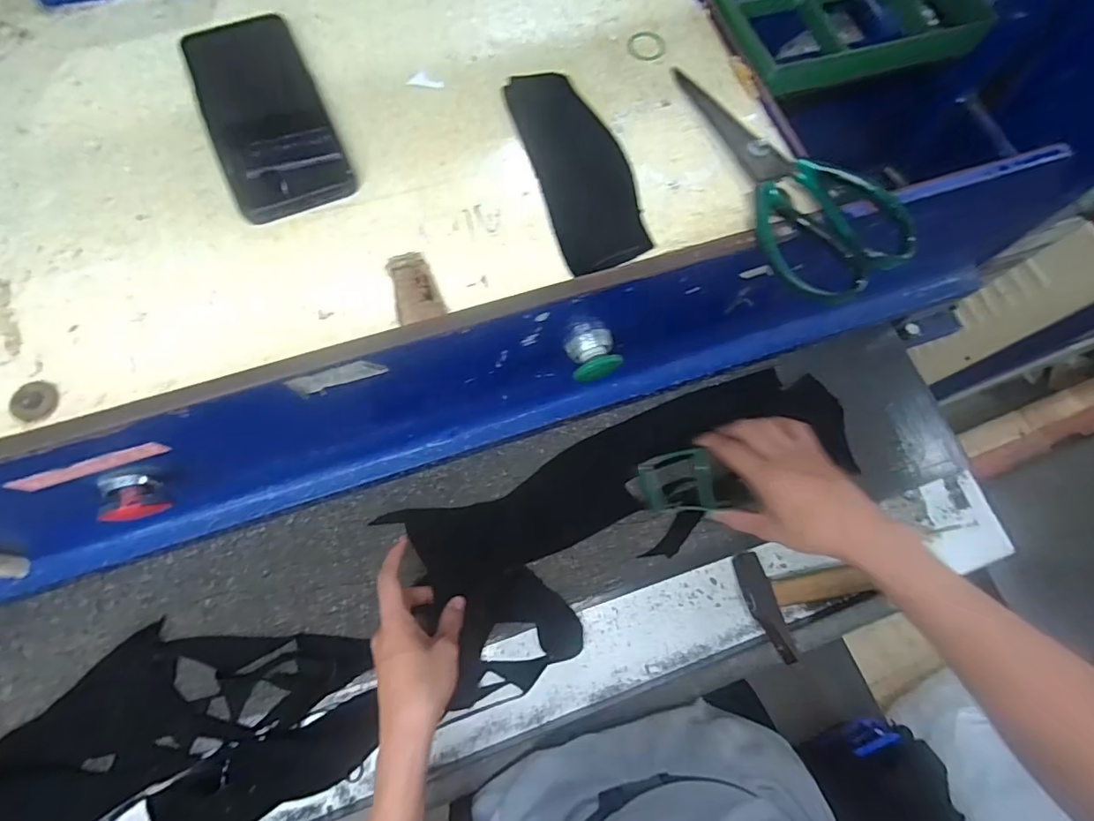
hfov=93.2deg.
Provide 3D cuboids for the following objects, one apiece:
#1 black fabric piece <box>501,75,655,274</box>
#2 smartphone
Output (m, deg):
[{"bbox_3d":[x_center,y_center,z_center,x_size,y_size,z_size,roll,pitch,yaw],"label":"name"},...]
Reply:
[{"bbox_3d":[0.022,-0.169,0.358,0.061,0.005,0.163,-16,74,-7],"label":"black fabric piece"},{"bbox_3d":[-0.191,-0.202,0.352,0.072,0.013,0.161,-24,75,-9],"label":"smartphone"}]

